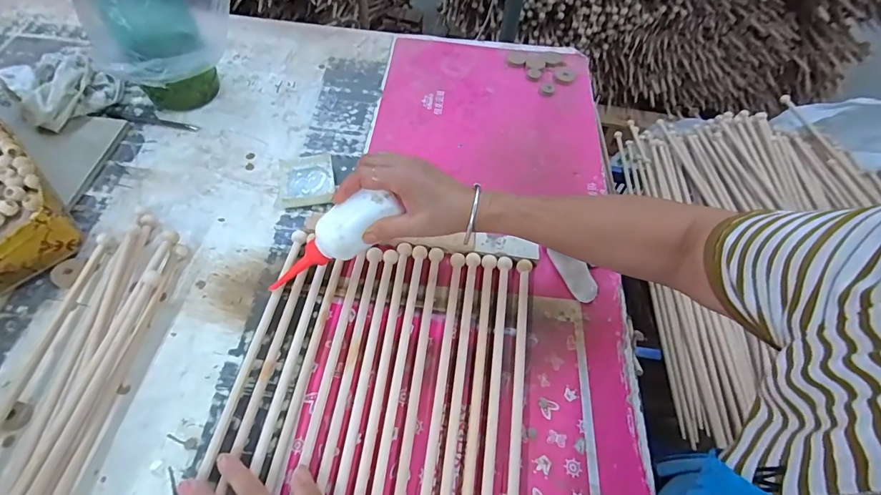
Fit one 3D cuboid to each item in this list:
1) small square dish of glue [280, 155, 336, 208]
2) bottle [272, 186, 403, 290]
[{"bbox_3d":[-0.186,-0.096,0.610,0.071,0.013,0.085,-8,57,-10],"label":"small square dish of glue"},{"bbox_3d":[-0.117,-0.006,0.472,0.169,0.039,0.039,-36,58,21],"label":"bottle"}]

